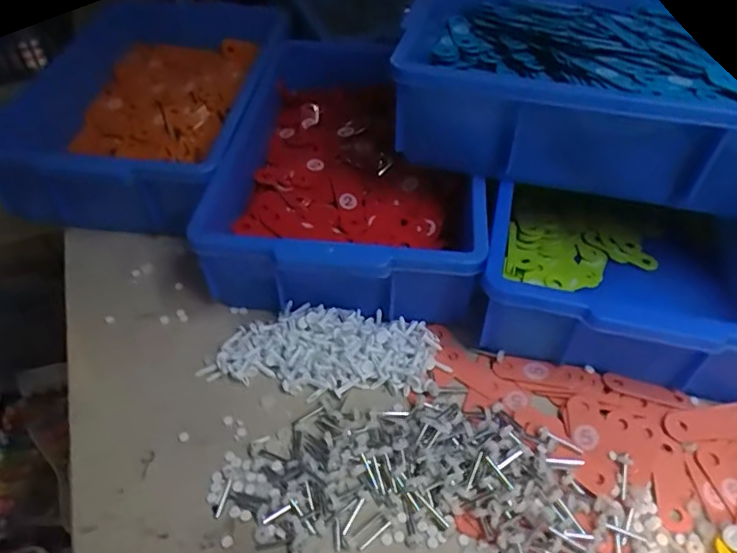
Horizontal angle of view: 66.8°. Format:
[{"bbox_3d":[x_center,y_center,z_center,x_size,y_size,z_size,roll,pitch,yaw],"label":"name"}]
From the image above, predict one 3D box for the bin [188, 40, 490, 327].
[{"bbox_3d":[-0.012,-0.103,0.563,0.235,0.092,0.328,5,48,5],"label":"bin"}]

